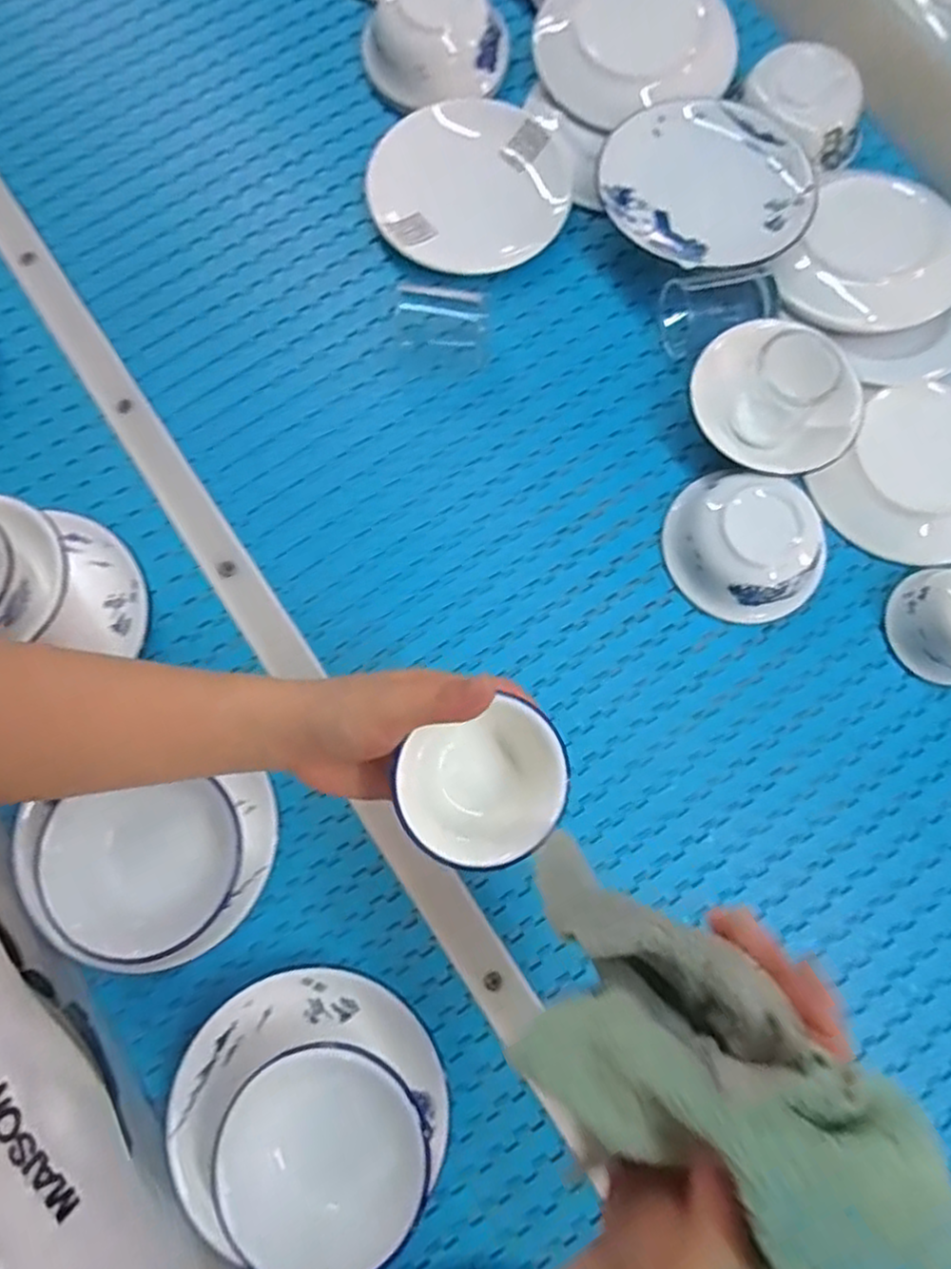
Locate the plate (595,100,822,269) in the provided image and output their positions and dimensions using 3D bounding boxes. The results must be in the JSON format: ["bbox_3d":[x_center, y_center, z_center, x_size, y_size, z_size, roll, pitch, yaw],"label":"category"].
[{"bbox_3d":[0.173,-0.332,0.536,0.149,0.023,0.145,0,79,-2],"label":"plate"}]

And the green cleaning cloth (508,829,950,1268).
[{"bbox_3d":[0.064,0.135,0.237,0.070,0.049,0.159,-47,42,-10],"label":"green cleaning cloth"}]

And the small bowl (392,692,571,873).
[{"bbox_3d":[0.005,0.071,0.345,0.078,0.047,0.066,-24,79,-6],"label":"small bowl"}]

